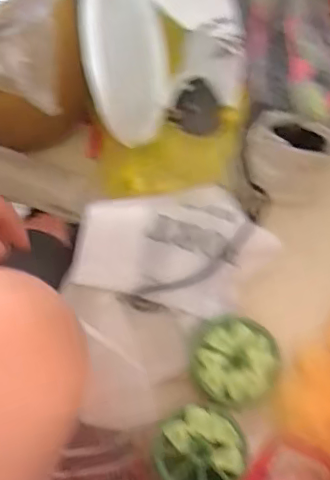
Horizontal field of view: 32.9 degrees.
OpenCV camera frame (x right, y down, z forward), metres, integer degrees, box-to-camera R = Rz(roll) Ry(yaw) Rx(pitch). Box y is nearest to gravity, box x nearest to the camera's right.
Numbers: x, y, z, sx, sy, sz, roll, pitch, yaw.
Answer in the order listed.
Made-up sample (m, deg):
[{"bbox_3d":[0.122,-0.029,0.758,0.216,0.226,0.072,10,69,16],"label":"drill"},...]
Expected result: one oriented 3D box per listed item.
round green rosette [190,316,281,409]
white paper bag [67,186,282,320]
[{"bbox_3d":[0.087,0.148,0.686,0.106,0.029,0.104,0,72,-1],"label":"round green rosette"},{"bbox_3d":[0.017,0.004,0.708,0.239,0.065,0.154,12,72,3],"label":"white paper bag"}]

